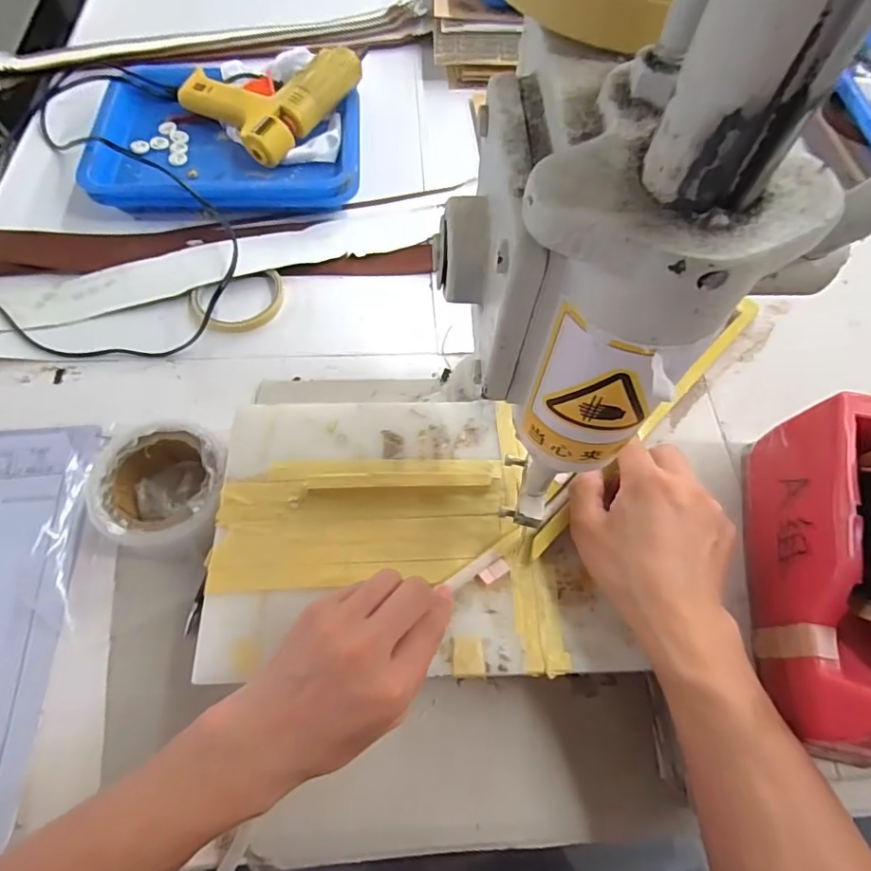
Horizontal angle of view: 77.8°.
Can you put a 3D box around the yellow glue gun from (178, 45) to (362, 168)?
[{"bbox_3d":[-0.191,-0.398,0.630,0.153,0.073,0.161,37,68,14],"label":"yellow glue gun"}]

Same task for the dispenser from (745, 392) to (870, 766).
[{"bbox_3d":[0.252,0.079,0.319,0.065,0.119,0.200,11,65,2],"label":"dispenser"}]

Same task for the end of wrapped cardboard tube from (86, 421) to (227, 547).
[{"bbox_3d":[-0.214,0.041,0.427,0.098,0.052,0.099,1,64,-2],"label":"end of wrapped cardboard tube"}]

